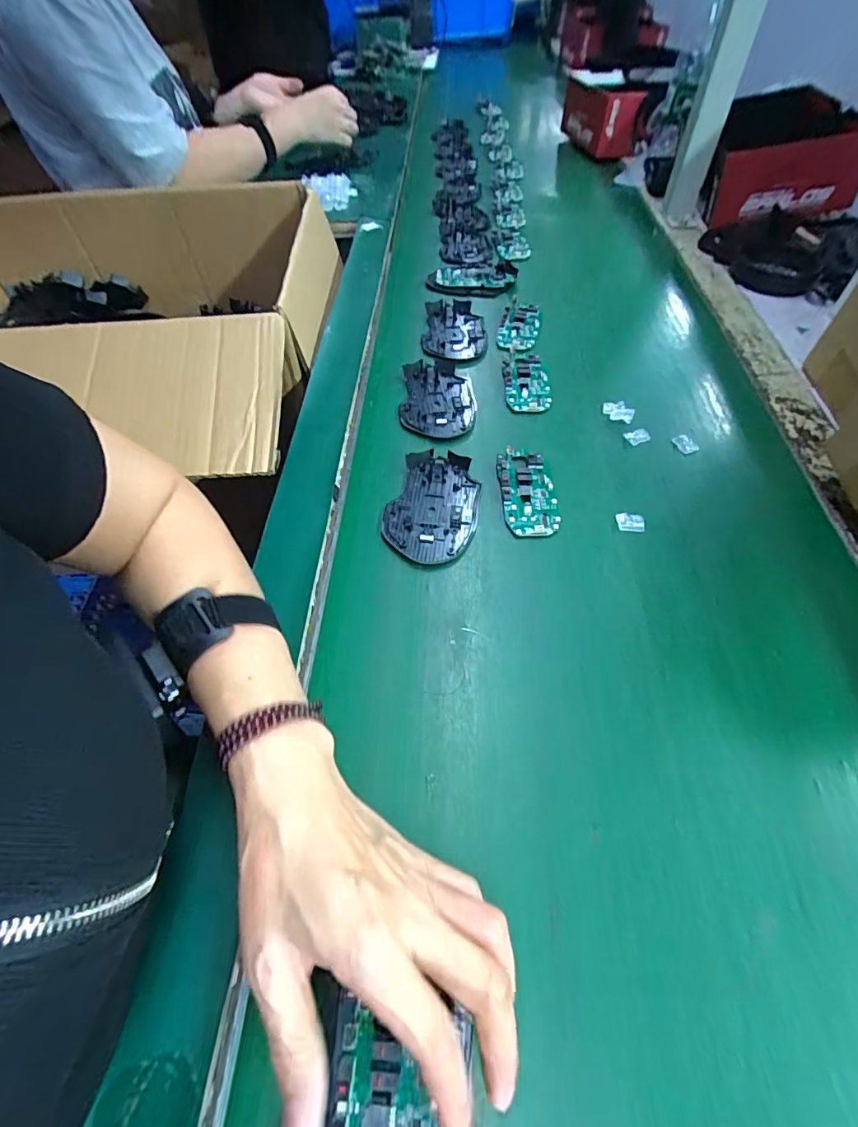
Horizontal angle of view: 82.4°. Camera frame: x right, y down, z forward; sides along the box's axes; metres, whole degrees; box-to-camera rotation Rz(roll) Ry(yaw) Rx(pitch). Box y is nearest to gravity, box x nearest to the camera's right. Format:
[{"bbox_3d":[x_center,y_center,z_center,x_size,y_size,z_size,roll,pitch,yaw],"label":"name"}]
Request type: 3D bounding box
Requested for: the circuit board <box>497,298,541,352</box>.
[{"bbox_3d":[0.104,-0.274,0.564,0.044,0.013,0.080,10,56,10],"label":"circuit board"}]

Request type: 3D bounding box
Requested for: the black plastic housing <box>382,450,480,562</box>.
[{"bbox_3d":[0.003,-0.050,0.416,0.075,0.011,0.113,8,55,9],"label":"black plastic housing"}]

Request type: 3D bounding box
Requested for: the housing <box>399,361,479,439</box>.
[{"bbox_3d":[0.009,-0.172,0.498,0.073,0.009,0.116,-2,54,2],"label":"housing"}]

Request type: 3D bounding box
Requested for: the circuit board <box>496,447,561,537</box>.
[{"bbox_3d":[0.085,-0.064,0.422,0.045,0.014,0.090,-4,54,0],"label":"circuit board"}]

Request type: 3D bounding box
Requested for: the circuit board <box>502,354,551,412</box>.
[{"bbox_3d":[0.102,-0.191,0.514,0.046,0.007,0.086,-1,54,2],"label":"circuit board"}]

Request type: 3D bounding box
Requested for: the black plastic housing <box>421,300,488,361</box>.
[{"bbox_3d":[0.030,-0.269,0.564,0.071,0.013,0.100,1,55,4],"label":"black plastic housing"}]

